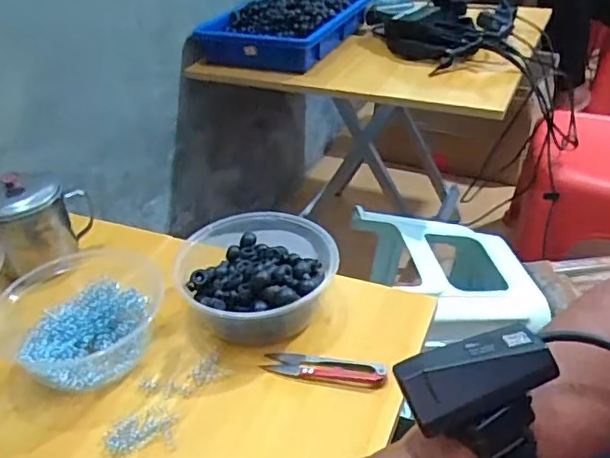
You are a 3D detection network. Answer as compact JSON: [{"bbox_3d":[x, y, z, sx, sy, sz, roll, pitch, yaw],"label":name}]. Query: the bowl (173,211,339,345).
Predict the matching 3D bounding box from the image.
[{"bbox_3d":[-0.042,0.035,0.528,0.135,0.046,0.143,-2,35,2],"label":"bowl"}]

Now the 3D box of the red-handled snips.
[{"bbox_3d":[0.016,0.112,0.468,0.099,0.011,0.021,5,36,12],"label":"red-handled snips"}]

